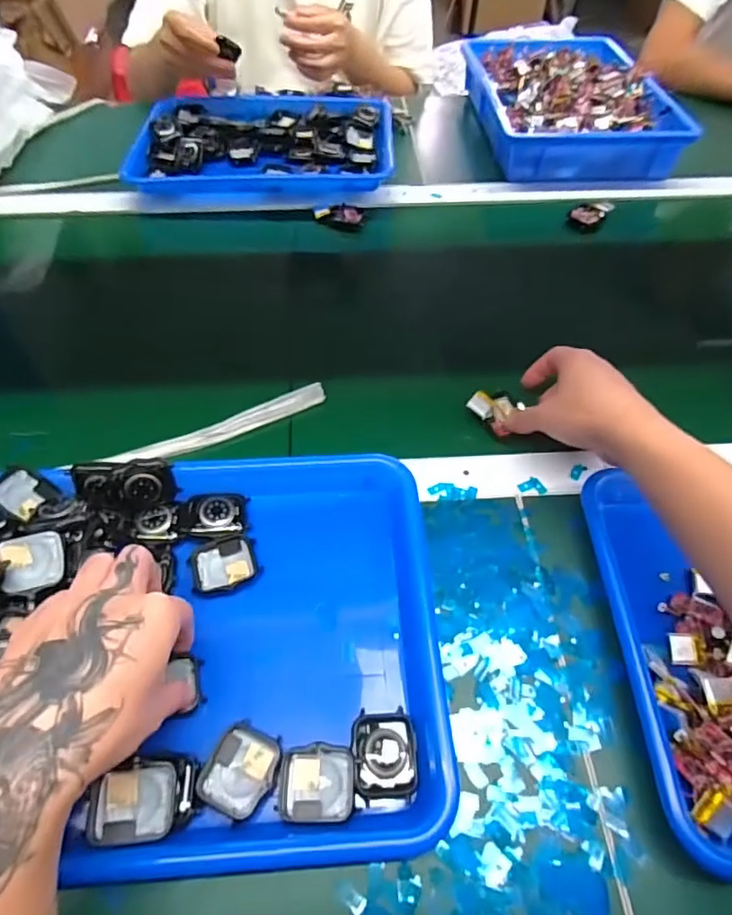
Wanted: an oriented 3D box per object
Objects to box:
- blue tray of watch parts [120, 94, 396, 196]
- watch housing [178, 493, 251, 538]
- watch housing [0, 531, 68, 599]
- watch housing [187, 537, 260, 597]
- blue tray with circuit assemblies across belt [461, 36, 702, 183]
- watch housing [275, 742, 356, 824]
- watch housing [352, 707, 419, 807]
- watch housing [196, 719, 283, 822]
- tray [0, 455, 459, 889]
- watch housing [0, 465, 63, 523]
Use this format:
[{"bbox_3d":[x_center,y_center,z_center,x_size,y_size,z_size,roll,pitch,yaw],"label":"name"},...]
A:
[{"bbox_3d":[-0.131,-0.427,0.738,0.332,0.038,0.239,-1,55,-1],"label":"blue tray of watch parts"},{"bbox_3d":[-0.114,0.043,0.410,0.050,0.011,0.037,-9,56,-6],"label":"watch housing"},{"bbox_3d":[-0.216,0.067,0.355,0.037,0.010,0.037,-12,79,-10],"label":"watch housing"},{"bbox_3d":[-0.102,0.076,0.393,0.047,0.008,0.039,-12,56,-8],"label":"watch housing"},{"bbox_3d":[0.285,-0.515,0.798,0.244,0.067,0.347,-2,55,-1],"label":"blue tray with circuit assemblies across belt"},{"bbox_3d":[-0.028,0.184,0.311,0.042,0.009,0.037,2,55,1],"label":"watch housing"},{"bbox_3d":[0.011,0.173,0.319,0.037,0.009,0.046,-4,55,-2],"label":"watch housing"},{"bbox_3d":[-0.071,0.179,0.314,0.038,0.005,0.045,21,58,14],"label":"watch housing"},{"bbox_3d":[-0.123,0.108,0.345,0.334,0.040,0.250,-3,55,-2],"label":"tray"},{"bbox_3d":[-0.248,0.025,0.396,0.037,0.005,0.034,47,42,-17],"label":"watch housing"}]

